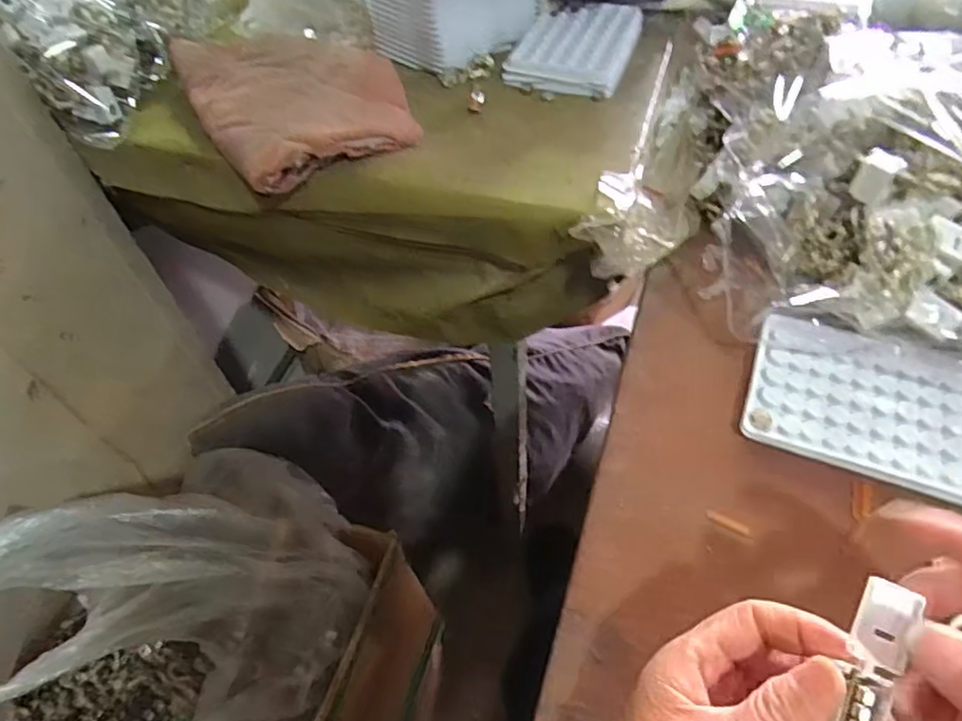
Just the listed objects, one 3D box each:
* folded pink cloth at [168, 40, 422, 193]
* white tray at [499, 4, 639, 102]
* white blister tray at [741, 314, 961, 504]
[{"bbox_3d":[-0.148,-0.216,0.512,0.153,0.034,0.199,-26,54,-15],"label":"folded pink cloth"},{"bbox_3d":[0.082,-0.273,0.550,0.092,0.016,0.135,14,54,15],"label":"white tray"},{"bbox_3d":[0.222,0.022,0.358,0.128,0.009,0.095,16,55,17],"label":"white blister tray"}]

